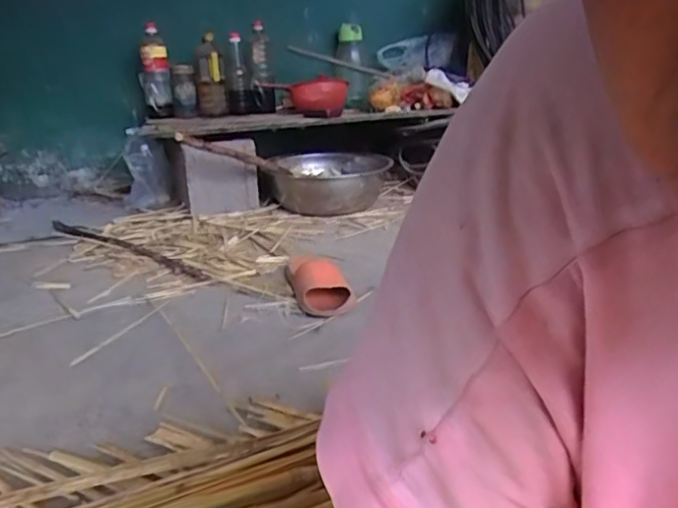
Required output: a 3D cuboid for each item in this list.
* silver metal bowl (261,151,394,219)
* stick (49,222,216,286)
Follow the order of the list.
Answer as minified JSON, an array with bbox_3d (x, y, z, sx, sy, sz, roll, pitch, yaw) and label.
[{"bbox_3d":[-0.051,-0.233,1.767,0.371,0.133,0.394,0,21,0],"label":"silver metal bowl"},{"bbox_3d":[-0.500,-0.013,1.338,0.589,0.022,0.065,14,24,35],"label":"stick"}]

